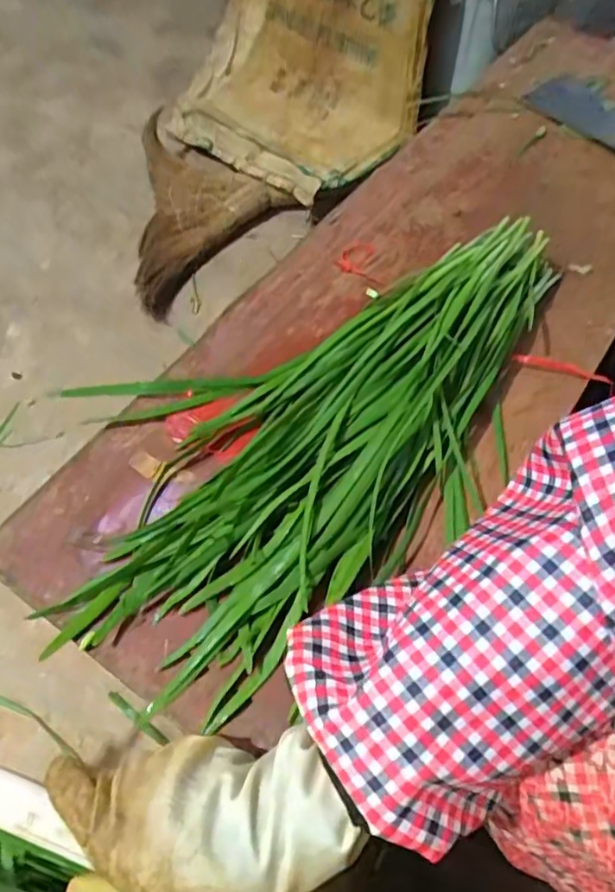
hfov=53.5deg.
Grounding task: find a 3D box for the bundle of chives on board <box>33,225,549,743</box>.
[{"bbox_3d":[0.024,-0.034,0.426,0.467,0.055,0.212,-36,59,-25],"label":"bundle of chives on board"}]

